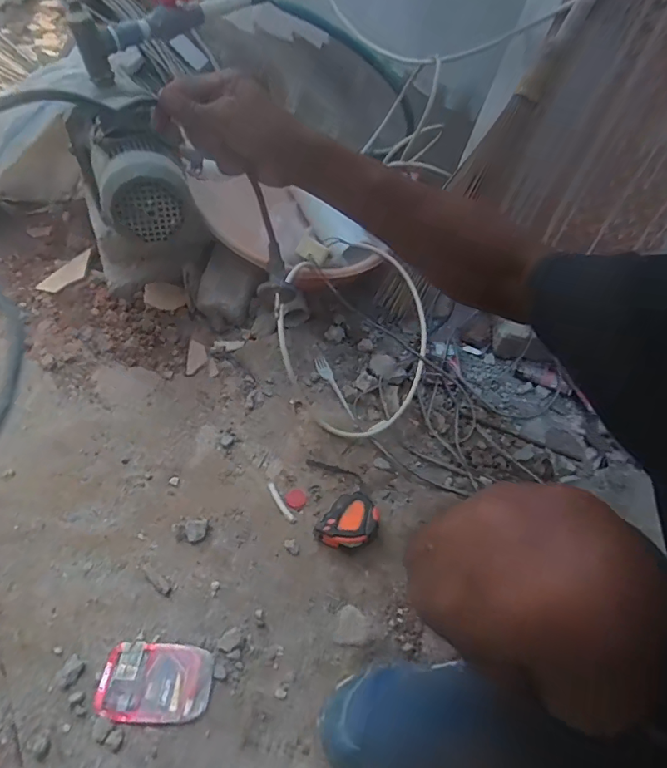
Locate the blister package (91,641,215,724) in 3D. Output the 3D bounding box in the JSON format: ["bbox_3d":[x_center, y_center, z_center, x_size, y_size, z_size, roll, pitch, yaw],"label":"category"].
[{"bbox_3d":[-0.209,0.350,0.565,0.125,0.006,0.078,5,49,-2],"label":"blister package"}]

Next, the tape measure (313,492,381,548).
[{"bbox_3d":[0.024,0.204,0.695,0.069,0.046,0.087,34,54,22],"label":"tape measure"}]

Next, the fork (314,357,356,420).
[{"bbox_3d":[0.000,0.006,0.876,0.024,0.014,0.146,-14,50,-18],"label":"fork"}]

